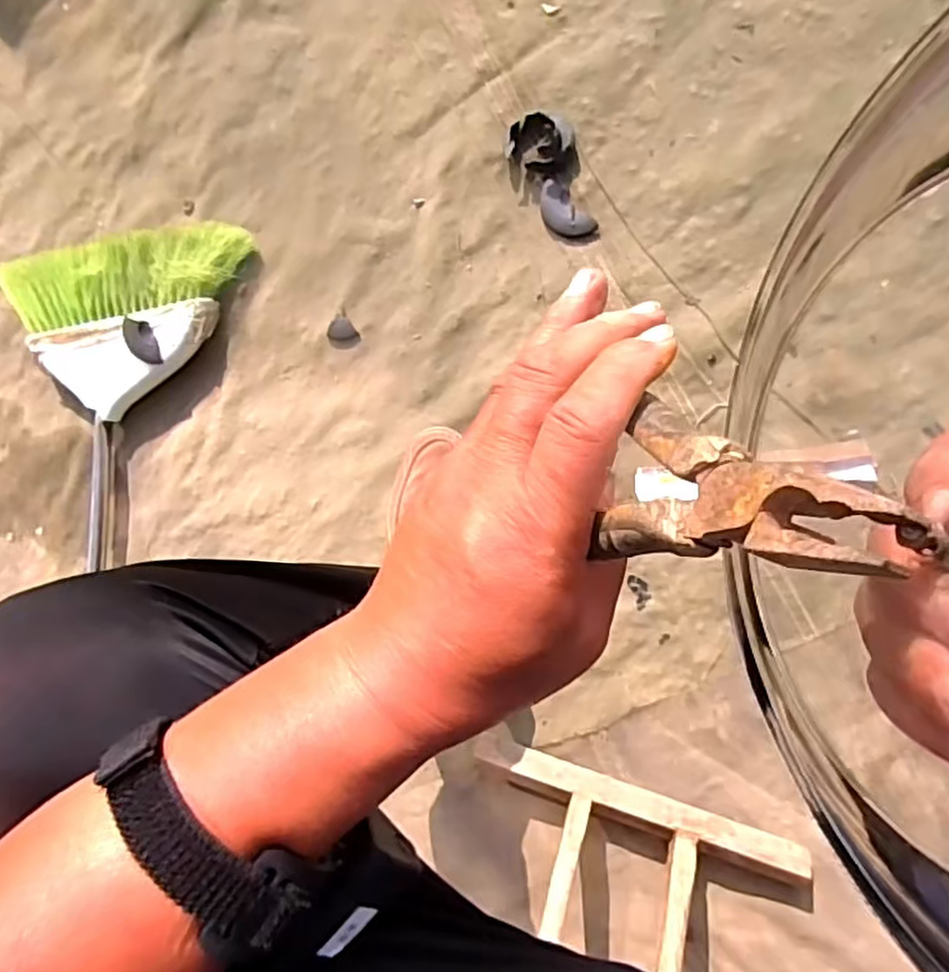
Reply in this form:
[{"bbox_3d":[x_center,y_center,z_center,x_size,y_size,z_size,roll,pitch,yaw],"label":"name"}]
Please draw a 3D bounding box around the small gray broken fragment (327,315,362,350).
[{"bbox_3d":[-0.139,-0.159,0.720,0.031,0.008,0.035,-39,83,13],"label":"small gray broken fragment"}]

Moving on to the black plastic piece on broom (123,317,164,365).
[{"bbox_3d":[-0.356,-0.155,0.733,0.037,0.008,0.053,-21,88,15],"label":"black plastic piece on broom"}]

